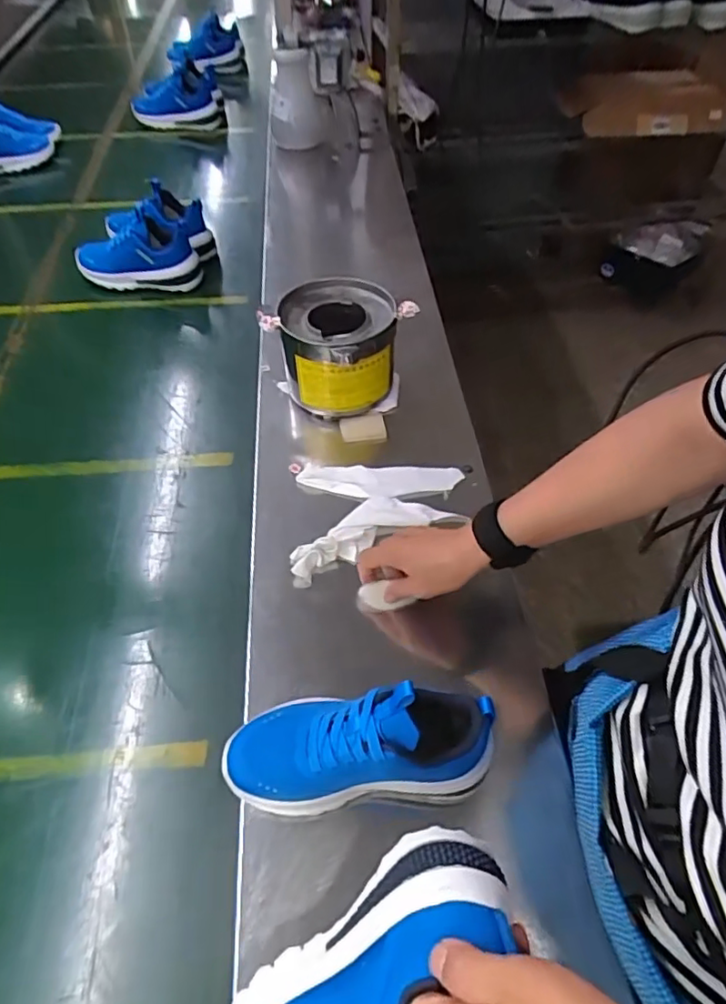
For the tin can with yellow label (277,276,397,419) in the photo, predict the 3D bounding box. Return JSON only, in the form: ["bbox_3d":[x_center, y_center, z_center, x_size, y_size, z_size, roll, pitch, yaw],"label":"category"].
[{"bbox_3d":[-0.031,-0.188,0.727,0.135,0.113,0.149,-6,52,-5],"label":"tin can with yellow label"}]

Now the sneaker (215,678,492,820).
[{"bbox_3d":[-0.006,0.173,0.433,0.200,0.097,0.084,-10,51,8],"label":"sneaker"}]

